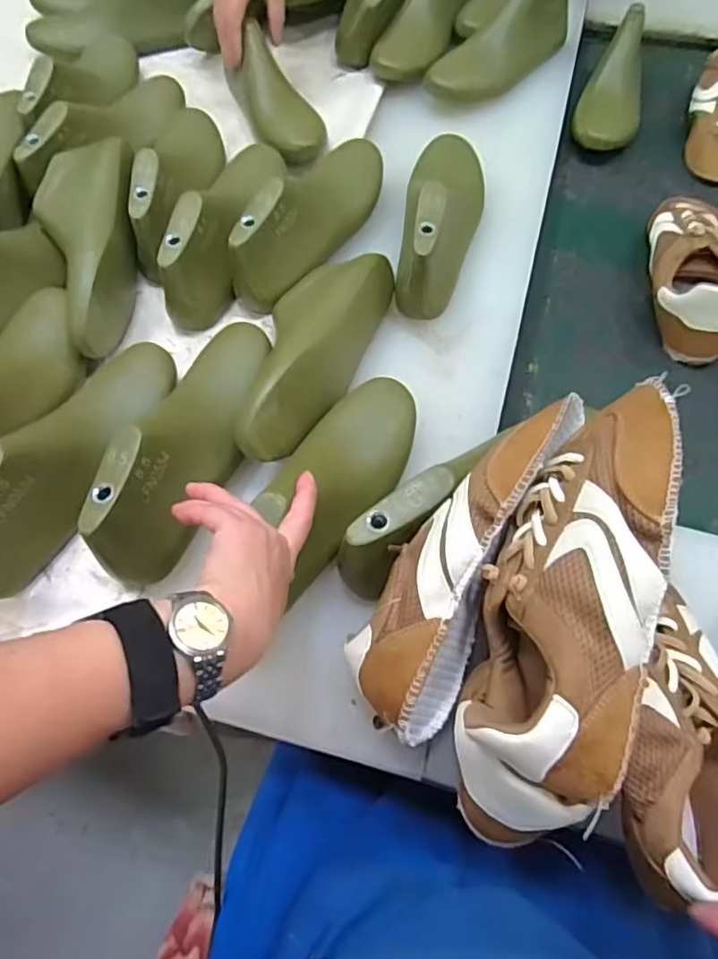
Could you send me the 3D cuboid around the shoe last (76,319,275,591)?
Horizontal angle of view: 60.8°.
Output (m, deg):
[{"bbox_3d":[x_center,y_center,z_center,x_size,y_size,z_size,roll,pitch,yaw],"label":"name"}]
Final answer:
[{"bbox_3d":[-0.135,-0.042,0.500,0.072,0.082,0.249,12,64,8],"label":"shoe last"}]

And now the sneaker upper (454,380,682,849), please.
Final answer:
[{"bbox_3d":[0.119,0.080,0.358,0.091,0.093,0.288,17,89,10],"label":"sneaker upper"}]

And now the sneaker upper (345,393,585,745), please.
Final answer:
[{"bbox_3d":[0.071,0.046,0.403,0.071,0.067,0.242,28,87,15],"label":"sneaker upper"}]

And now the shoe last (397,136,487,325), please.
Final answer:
[{"bbox_3d":[0.089,-0.283,0.640,0.083,0.100,0.258,8,63,6],"label":"shoe last"}]

